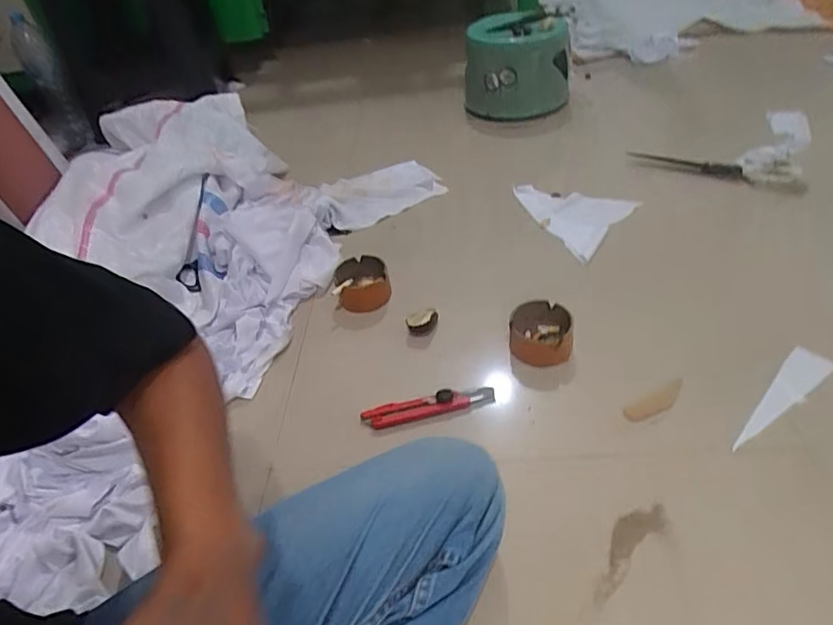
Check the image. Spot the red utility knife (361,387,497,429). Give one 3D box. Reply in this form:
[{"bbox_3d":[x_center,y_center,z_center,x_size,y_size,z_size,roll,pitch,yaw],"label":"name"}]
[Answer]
[{"bbox_3d":[0.015,0.115,0.672,0.164,0.015,0.026,-8,42,-2],"label":"red utility knife"}]

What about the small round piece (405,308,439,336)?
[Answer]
[{"bbox_3d":[0.009,0.018,0.779,0.045,0.036,0.028,-6,42,1],"label":"small round piece"}]

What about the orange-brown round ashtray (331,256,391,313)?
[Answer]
[{"bbox_3d":[-0.084,-0.044,0.847,0.084,0.046,0.083,-4,42,3],"label":"orange-brown round ashtray"}]

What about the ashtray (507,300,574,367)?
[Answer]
[{"bbox_3d":[0.164,0.026,0.722,0.077,0.045,0.080,1,42,9],"label":"ashtray"}]

